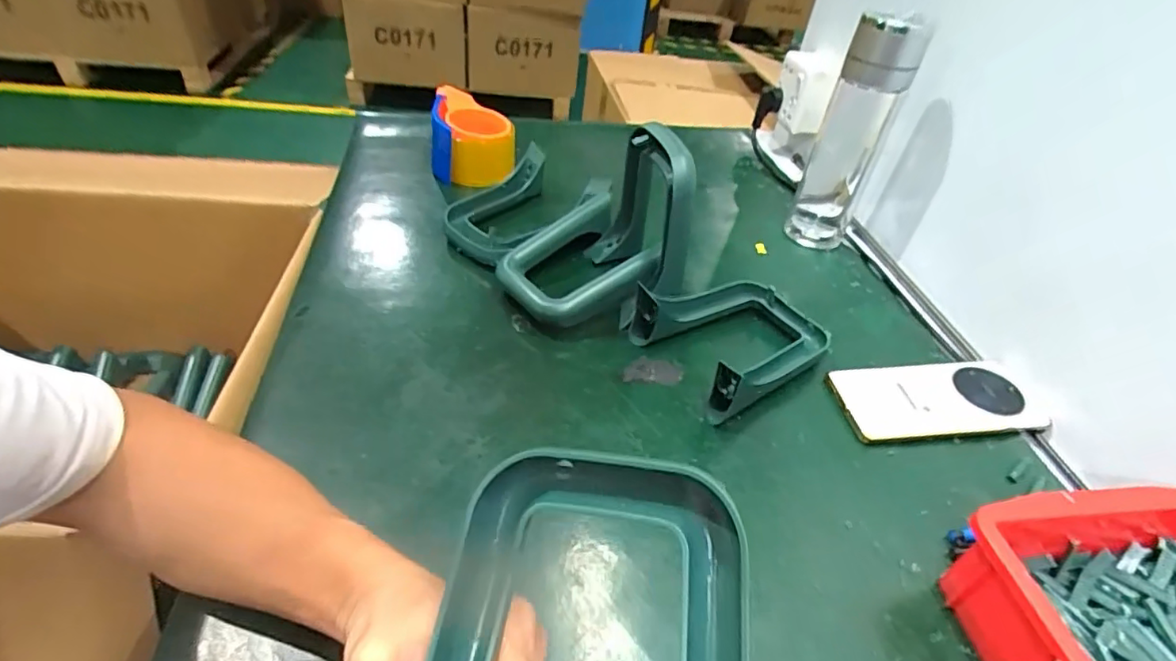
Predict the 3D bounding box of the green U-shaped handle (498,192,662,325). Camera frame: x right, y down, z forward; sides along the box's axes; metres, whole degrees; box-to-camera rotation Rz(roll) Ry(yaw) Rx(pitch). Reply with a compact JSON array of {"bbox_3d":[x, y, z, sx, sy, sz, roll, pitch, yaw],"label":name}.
[{"bbox_3d":[-0.007,-0.066,0.547,0.148,0.062,0.121,-27,51,-31],"label":"green U-shaped handle"}]

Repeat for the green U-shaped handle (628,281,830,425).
[{"bbox_3d":[0.132,0.000,0.496,0.155,0.044,0.123,-21,48,-27],"label":"green U-shaped handle"}]

